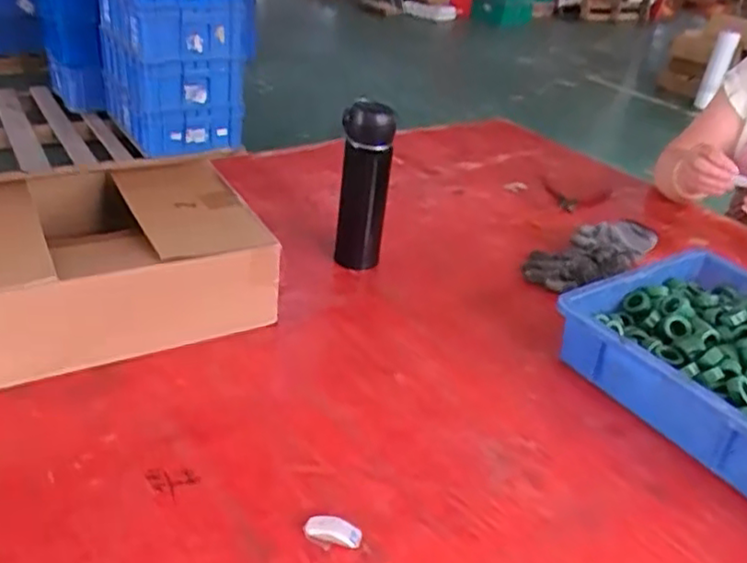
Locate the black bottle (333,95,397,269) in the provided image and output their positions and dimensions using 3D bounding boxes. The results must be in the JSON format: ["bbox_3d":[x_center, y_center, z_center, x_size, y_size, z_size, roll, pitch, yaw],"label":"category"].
[{"bbox_3d":[-0.011,-0.123,0.883,0.061,0.214,0.054,13,31,10],"label":"black bottle"}]

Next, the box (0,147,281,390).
[{"bbox_3d":[-0.315,-0.027,0.749,0.335,0.124,0.268,-13,36,-29],"label":"box"}]

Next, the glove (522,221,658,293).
[{"bbox_3d":[0.329,-0.041,0.988,0.273,0.034,0.099,-19,39,-36],"label":"glove"}]

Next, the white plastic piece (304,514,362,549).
[{"bbox_3d":[-0.032,0.199,0.540,0.045,0.012,0.018,10,31,6],"label":"white plastic piece"}]

